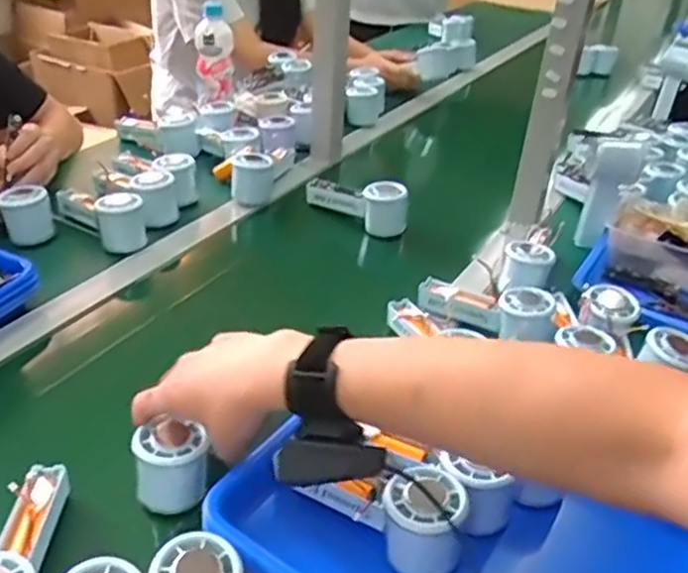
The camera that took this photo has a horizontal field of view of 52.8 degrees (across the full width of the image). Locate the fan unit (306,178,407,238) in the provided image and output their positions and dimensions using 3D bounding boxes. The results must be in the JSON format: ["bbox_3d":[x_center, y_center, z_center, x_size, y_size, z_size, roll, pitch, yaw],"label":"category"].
[{"bbox_3d":[0.016,-0.119,0.961,0.155,0.061,0.045,16,36,17],"label":"fan unit"}]

